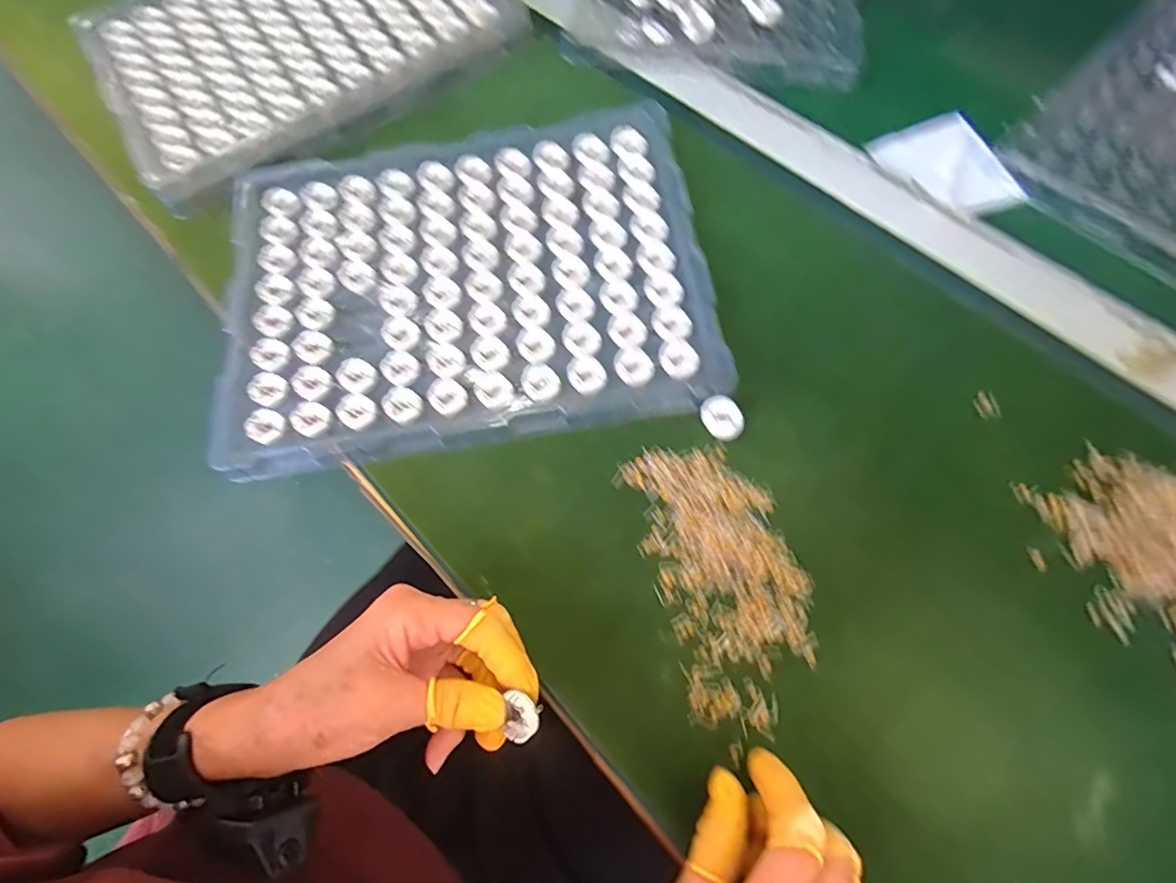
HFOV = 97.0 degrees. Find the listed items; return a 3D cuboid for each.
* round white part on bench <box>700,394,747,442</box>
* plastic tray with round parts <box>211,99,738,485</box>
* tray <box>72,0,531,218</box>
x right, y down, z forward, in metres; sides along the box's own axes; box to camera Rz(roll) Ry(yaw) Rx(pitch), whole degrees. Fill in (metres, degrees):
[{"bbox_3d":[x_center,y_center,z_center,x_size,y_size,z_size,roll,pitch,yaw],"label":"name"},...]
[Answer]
[{"bbox_3d":[0.087,-0.016,0.334,0.023,0.010,0.029,-35,72,-10],"label":"round white part on bench"},{"bbox_3d":[-0.093,-0.121,0.381,0.342,0.016,0.252,-9,69,-1],"label":"plastic tray with round parts"},{"bbox_3d":[-0.265,-0.371,0.469,0.338,0.032,0.257,-32,71,-9],"label":"tray"}]

